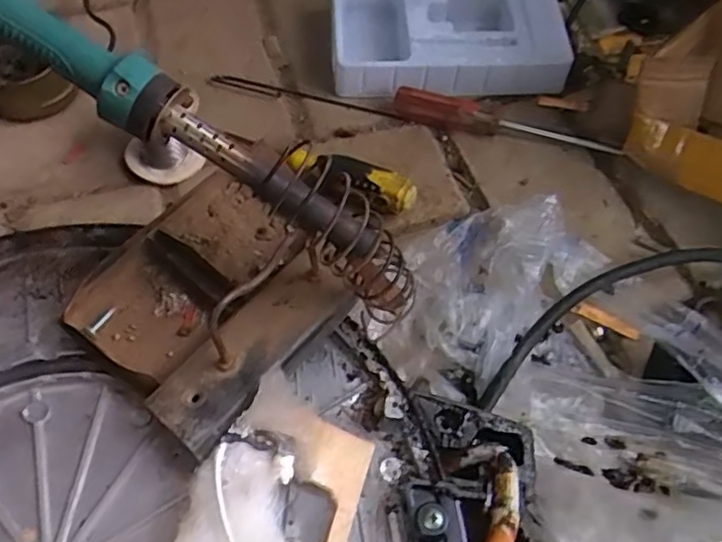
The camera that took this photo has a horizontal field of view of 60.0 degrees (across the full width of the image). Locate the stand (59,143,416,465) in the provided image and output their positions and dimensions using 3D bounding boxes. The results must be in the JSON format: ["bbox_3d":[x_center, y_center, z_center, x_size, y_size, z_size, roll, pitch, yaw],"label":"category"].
[{"bbox_3d":[-0.059,0.004,0.274,0.118,0.077,0.124,-39,65,-22],"label":"stand"}]

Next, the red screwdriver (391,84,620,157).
[{"bbox_3d":[0.103,-0.108,0.452,0.160,0.016,0.022,17,59,11],"label":"red screwdriver"}]

